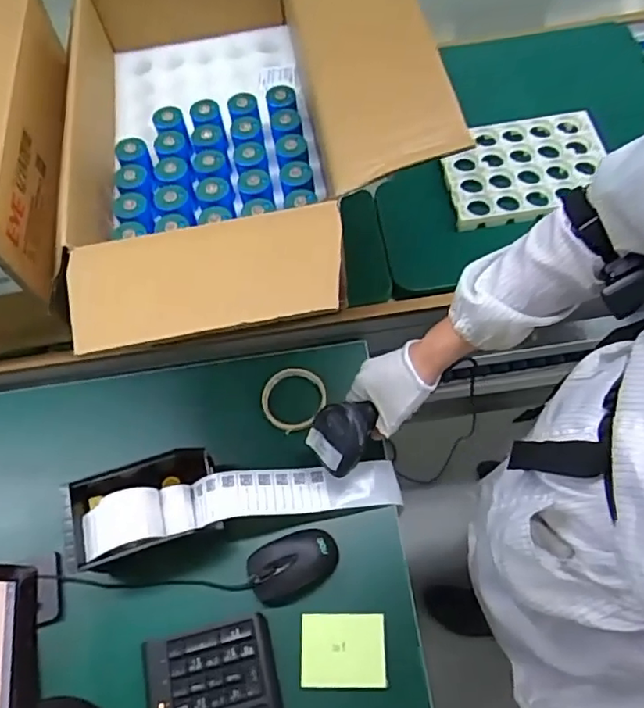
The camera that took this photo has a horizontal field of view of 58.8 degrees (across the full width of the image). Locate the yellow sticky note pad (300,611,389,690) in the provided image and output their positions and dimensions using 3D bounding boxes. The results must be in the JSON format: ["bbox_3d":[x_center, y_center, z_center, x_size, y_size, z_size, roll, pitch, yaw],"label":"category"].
[{"bbox_3d":[0.023,0.327,0.633,0.092,0.005,0.073,-2,62,4],"label":"yellow sticky note pad"}]

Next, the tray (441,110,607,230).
[{"bbox_3d":[0.303,-0.280,0.852,0.228,0.032,0.185,-5,62,2],"label":"tray"}]

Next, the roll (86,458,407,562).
[{"bbox_3d":[-0.091,0.177,0.692,0.375,0.064,0.072,-12,62,-2],"label":"roll"}]

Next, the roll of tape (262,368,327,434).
[{"bbox_3d":[-0.039,0.060,0.777,0.086,0.015,0.088,-2,62,4],"label":"roll of tape"}]

